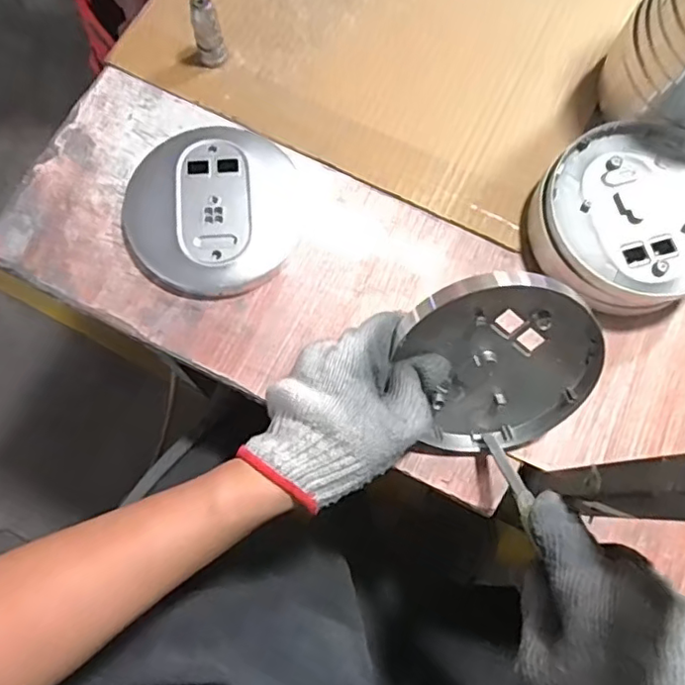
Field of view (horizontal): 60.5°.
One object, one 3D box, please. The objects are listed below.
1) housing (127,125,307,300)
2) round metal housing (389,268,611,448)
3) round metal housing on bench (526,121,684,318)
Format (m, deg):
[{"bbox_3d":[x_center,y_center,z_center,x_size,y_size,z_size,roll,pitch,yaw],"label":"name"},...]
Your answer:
[{"bbox_3d":[-0.098,-0.103,0.449,0.130,0.022,0.136,0,76,-2],"label":"housing"},{"bbox_3d":[0.102,0.016,0.384,0.119,0.129,0.023,-4,34,-2],"label":"round metal housing"},{"bbox_3d":[0.221,-0.094,0.447,0.136,0.045,0.135,0,76,-2],"label":"round metal housing on bench"}]

